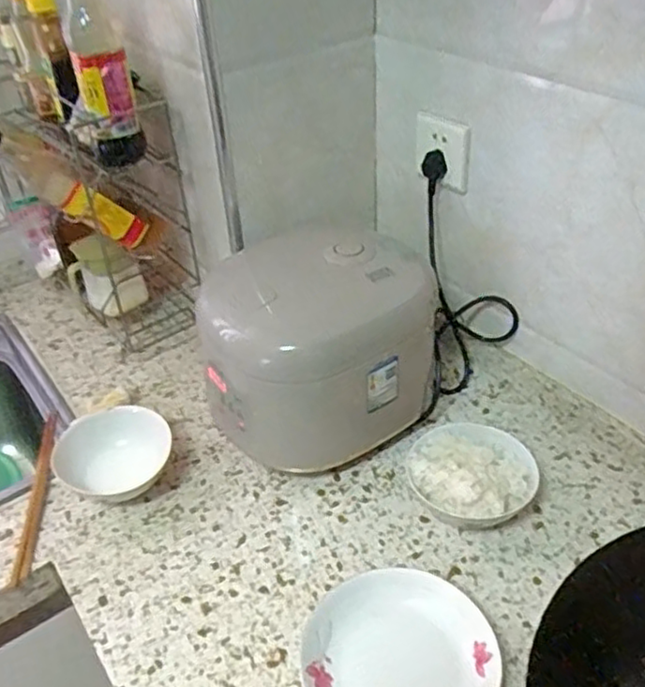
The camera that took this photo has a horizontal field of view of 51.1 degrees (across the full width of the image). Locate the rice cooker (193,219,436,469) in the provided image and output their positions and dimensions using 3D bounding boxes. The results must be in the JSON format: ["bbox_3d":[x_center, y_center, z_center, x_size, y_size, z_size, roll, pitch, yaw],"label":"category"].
[{"bbox_3d":[-0.014,-0.008,0.807,0.242,0.187,0.238,-28,44,-27],"label":"rice cooker"}]

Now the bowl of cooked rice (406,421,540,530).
[{"bbox_3d":[0.164,0.147,0.738,0.127,0.071,0.120,-3,38,2],"label":"bowl of cooked rice"}]

